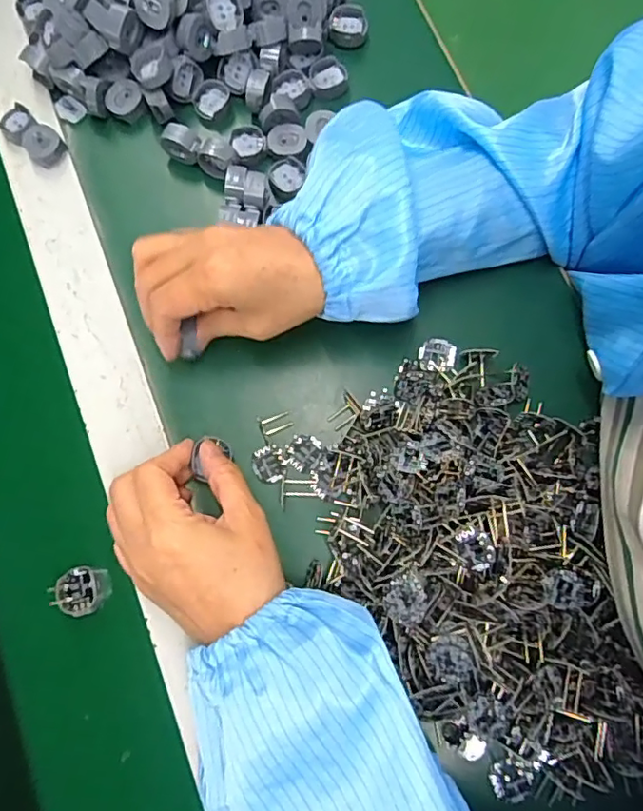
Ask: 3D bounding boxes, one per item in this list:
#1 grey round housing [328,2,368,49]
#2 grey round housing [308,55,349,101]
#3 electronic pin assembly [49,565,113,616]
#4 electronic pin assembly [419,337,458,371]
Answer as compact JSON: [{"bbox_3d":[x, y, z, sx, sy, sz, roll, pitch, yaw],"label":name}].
[{"bbox_3d":[0.020,-0.291,0.433,0.029,0.016,0.025,1,78,2],"label":"grey round housing"},{"bbox_3d":[0.005,-0.248,0.427,0.029,0.012,0.028,0,78,2],"label":"grey round housing"},{"bbox_3d":[-0.155,0.119,0.363,0.028,0.025,0.028,0,78,2],"label":"electronic pin assembly"},{"bbox_3d":[0.078,-0.035,0.380,0.024,0.010,0.021,8,78,3],"label":"electronic pin assembly"}]

